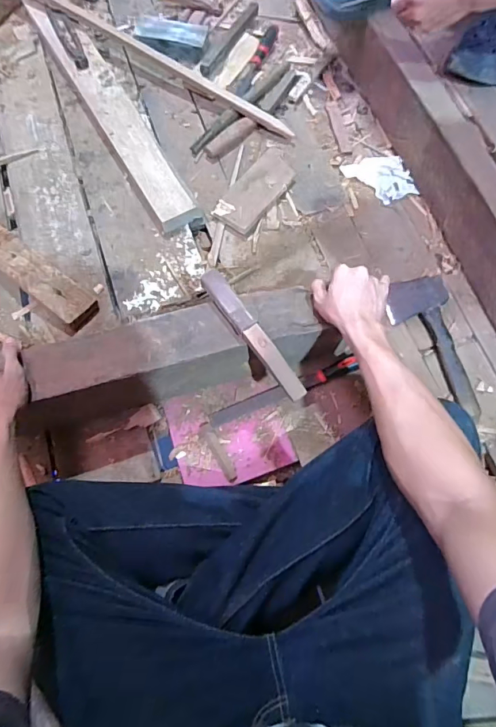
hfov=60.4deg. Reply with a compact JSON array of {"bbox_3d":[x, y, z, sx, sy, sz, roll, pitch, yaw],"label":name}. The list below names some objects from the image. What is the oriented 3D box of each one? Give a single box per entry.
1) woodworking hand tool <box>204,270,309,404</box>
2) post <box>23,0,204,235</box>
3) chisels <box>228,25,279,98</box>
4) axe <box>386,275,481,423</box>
[{"bbox_3d":[0.005,-0.041,0.579,0.028,0.023,0.212,-35,75,-10],"label":"woodworking hand tool"},{"bbox_3d":[-0.307,-0.565,0.922,0.098,0.046,0.709,-29,74,-8],"label":"post"},{"bbox_3d":[0.019,-0.697,0.982,0.037,0.020,0.237,22,73,8],"label":"chisels"},{"bbox_3d":[0.316,-0.032,0.741,0.107,0.031,0.258,-9,72,-2],"label":"axe"}]

